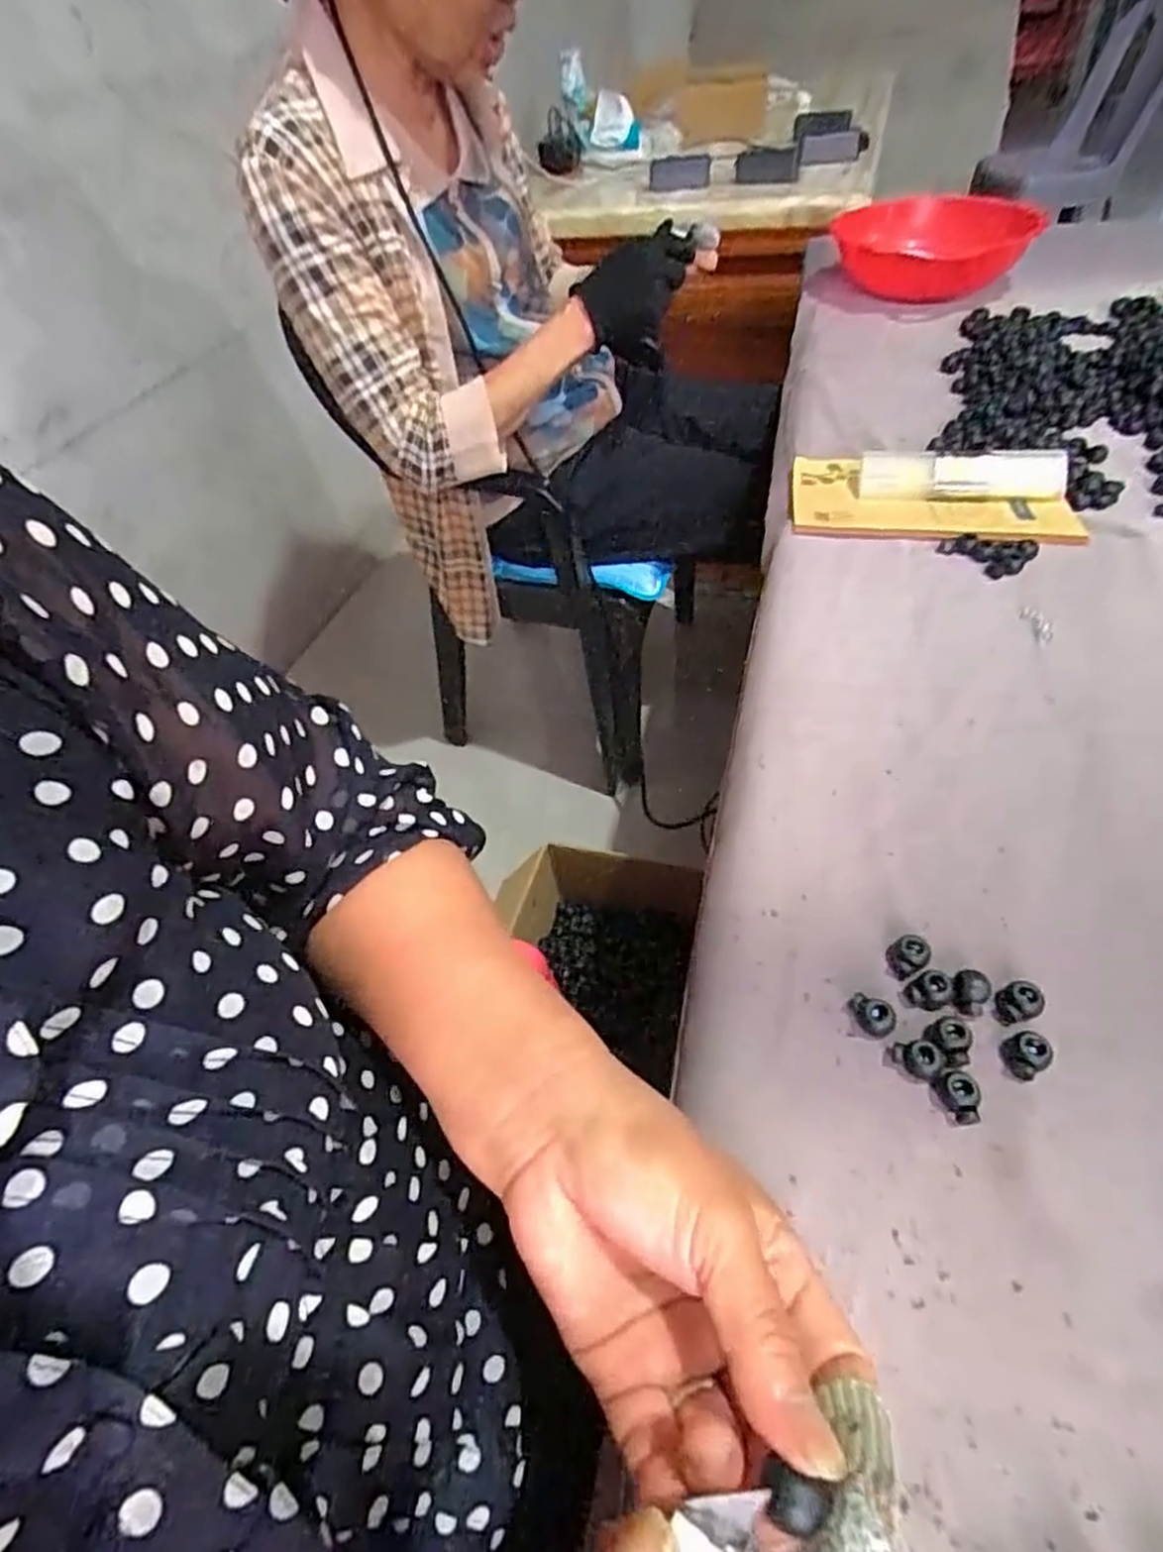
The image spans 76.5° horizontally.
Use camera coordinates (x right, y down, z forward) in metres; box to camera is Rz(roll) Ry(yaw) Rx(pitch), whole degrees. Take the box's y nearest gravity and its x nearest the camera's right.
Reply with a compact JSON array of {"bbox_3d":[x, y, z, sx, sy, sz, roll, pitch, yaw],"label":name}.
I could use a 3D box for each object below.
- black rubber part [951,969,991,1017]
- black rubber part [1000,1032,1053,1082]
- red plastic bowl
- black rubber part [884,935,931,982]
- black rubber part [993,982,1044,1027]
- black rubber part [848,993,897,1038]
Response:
[{"bbox_3d":[0.172,0.095,0.326,0.016,0.012,0.016,32,59,30],"label":"black rubber part"},{"bbox_3d":[0.186,0.116,0.308,0.020,0.010,0.016,-24,50,-15],"label":"black rubber part"},{"bbox_3d":[0.459,-0.695,0.983,0.243,0.077,0.243,10,50,15],"label":"red plastic bowl"},{"bbox_3d":[0.150,0.084,0.340,0.016,0.010,0.020,27,57,27],"label":"black rubber part"},{"bbox_3d":[0.192,0.099,0.323,0.019,0.009,0.014,-14,48,-6],"label":"black rubber part"},{"bbox_3d":[0.129,0.105,0.326,0.020,0.010,0.013,34,60,31],"label":"black rubber part"}]

